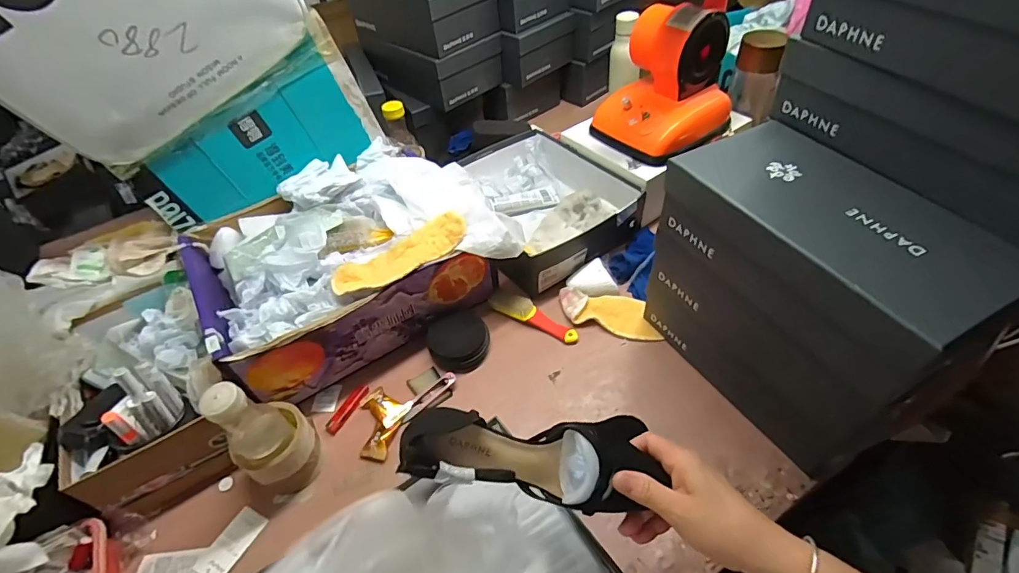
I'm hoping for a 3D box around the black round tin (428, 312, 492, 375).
[{"bbox_3d":[-0.076,0.079,0.730,0.092,0.042,0.088,-3,48,3],"label":"black round tin"}]

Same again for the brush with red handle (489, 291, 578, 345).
[{"bbox_3d":[0.039,0.043,0.763,0.155,0.023,0.041,21,54,23],"label":"brush with red handle"}]

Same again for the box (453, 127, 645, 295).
[{"bbox_3d":[0.034,-0.151,0.889,0.278,0.105,0.331,-32,53,-21],"label":"box"}]

